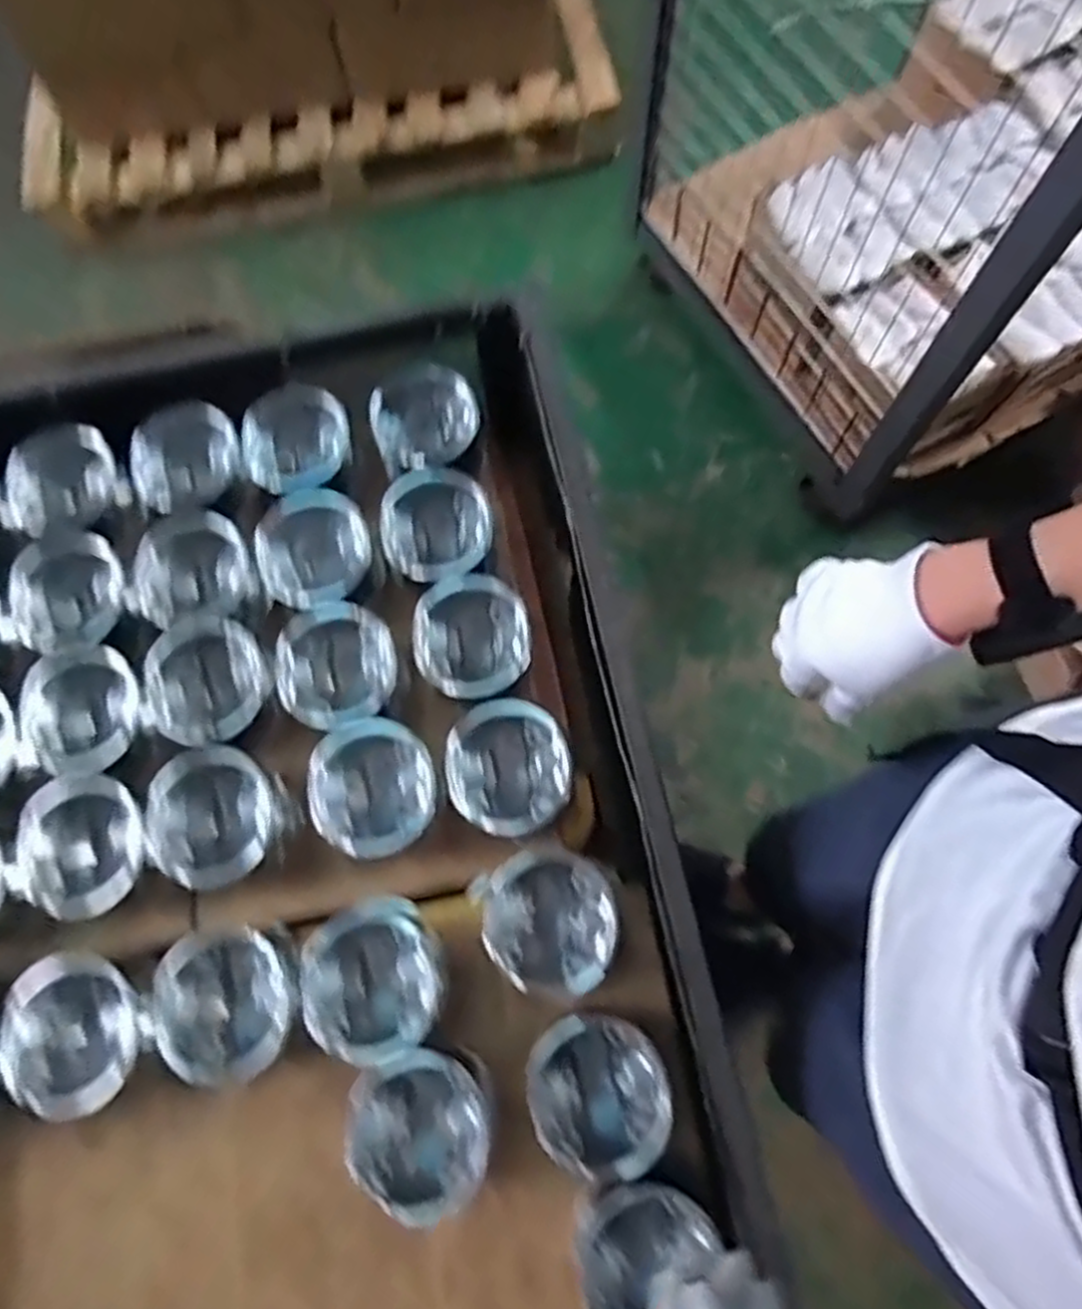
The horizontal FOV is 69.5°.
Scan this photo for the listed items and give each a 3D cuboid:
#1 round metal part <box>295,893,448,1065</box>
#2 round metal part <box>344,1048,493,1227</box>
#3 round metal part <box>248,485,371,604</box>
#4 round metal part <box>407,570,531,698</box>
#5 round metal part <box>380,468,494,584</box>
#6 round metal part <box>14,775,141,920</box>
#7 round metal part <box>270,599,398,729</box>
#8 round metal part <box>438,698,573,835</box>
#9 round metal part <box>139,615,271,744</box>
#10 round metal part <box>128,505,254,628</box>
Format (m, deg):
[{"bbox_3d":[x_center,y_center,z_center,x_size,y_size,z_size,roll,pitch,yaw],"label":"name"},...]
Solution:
[{"bbox_3d":[-0.146,0.288,0.696,0.110,0.100,0.120,-1,73,2],"label":"round metal part"},{"bbox_3d":[-0.097,0.391,0.654,0.109,0.088,0.115,-13,73,-2],"label":"round metal part"},{"bbox_3d":[-0.230,-0.106,0.794,0.116,0.046,0.117,-1,73,2],"label":"round metal part"},{"bbox_3d":[-0.064,-0.007,0.775,0.111,0.079,0.116,-1,73,2],"label":"round metal part"},{"bbox_3d":[-0.106,-0.125,0.802,0.110,0.063,0.114,-1,73,2],"label":"round metal part"},{"bbox_3d":[-0.423,0.175,0.718,0.117,0.072,0.127,-1,73,2],"label":"round metal part"},{"bbox_3d":[-0.197,0.013,0.769,0.116,0.060,0.119,-1,73,2],"label":"round metal part"},{"bbox_3d":[-0.029,0.111,0.733,0.116,0.066,0.116,32,77,11],"label":"round metal part"},{"bbox_3d":[-0.325,0.026,0.762,0.124,0.058,0.116,-1,73,2],"label":"round metal part"},{"bbox_3d":[-0.347,-0.077,0.791,0.119,0.050,0.119,-1,73,2],"label":"round metal part"}]

